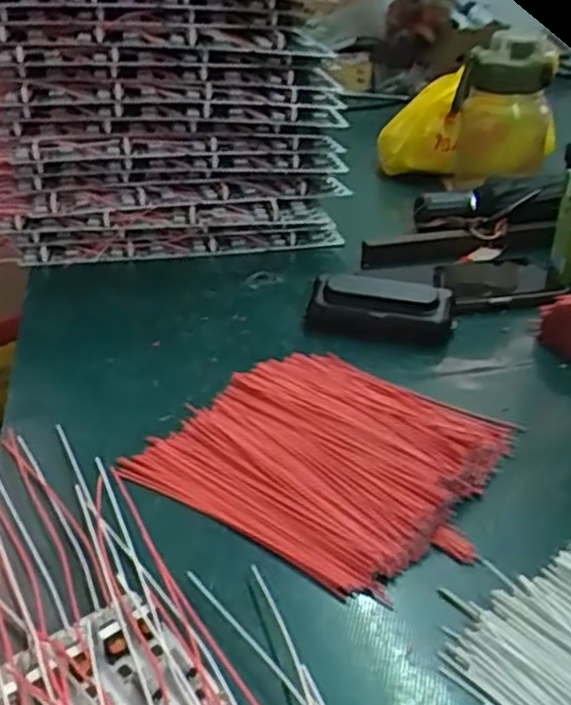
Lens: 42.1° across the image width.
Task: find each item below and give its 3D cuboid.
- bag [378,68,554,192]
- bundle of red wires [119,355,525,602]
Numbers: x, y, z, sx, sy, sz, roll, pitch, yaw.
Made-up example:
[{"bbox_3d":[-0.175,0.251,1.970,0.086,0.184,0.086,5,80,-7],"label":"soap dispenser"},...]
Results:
[{"bbox_3d":[0.197,-0.247,0.827,0.188,0.100,0.147,6,31,16],"label":"bag"},{"bbox_3d":[0.022,0.050,0.412,0.169,0.017,0.155,19,34,29],"label":"bundle of red wires"}]

